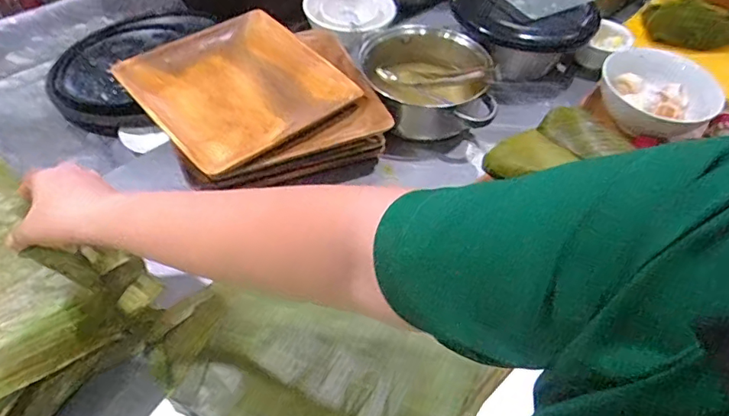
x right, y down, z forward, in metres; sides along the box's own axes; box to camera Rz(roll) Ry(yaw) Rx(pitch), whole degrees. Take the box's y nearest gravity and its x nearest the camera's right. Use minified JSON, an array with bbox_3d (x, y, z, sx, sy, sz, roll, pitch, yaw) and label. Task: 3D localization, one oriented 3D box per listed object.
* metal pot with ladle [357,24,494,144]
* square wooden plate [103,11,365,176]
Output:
[{"bbox_3d":[0.092,-0.199,0.792,0.198,0.107,0.208,2,52,-2],"label":"metal pot with ladle"},{"bbox_3d":[-0.187,-0.185,0.740,0.262,0.025,0.274,-35,61,-26],"label":"square wooden plate"}]

